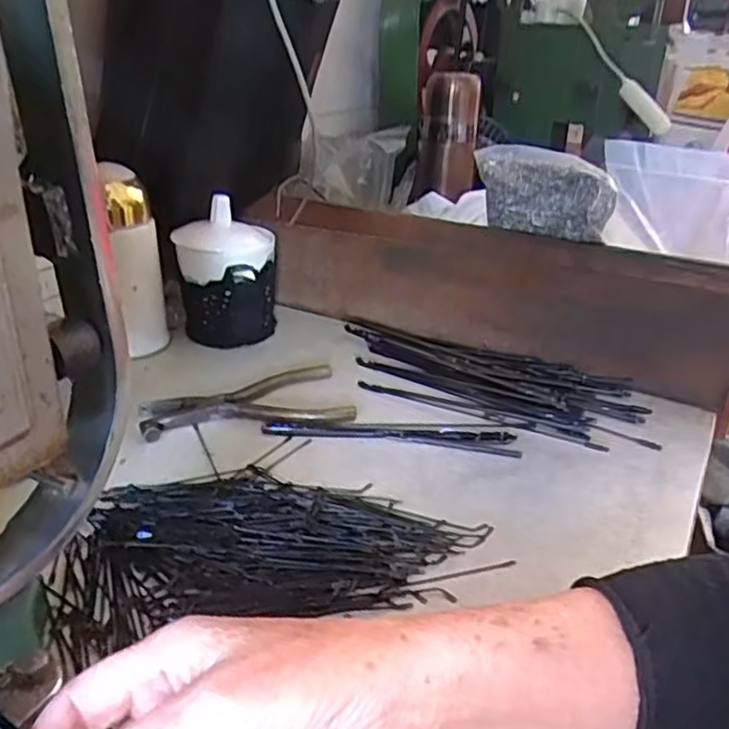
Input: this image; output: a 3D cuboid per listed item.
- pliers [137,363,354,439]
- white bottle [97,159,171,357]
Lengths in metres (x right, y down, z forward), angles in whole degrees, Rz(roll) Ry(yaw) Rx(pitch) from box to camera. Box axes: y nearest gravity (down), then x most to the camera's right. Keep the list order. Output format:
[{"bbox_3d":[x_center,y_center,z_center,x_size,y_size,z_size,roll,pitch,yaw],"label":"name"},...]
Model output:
[{"bbox_3d":[-0.093,0.026,0.530,0.154,0.010,0.082,-4,27,-12],"label":"pliers"},{"bbox_3d":[-0.194,-0.087,0.578,0.040,0.157,0.032,-6,28,-16],"label":"white bottle"}]

